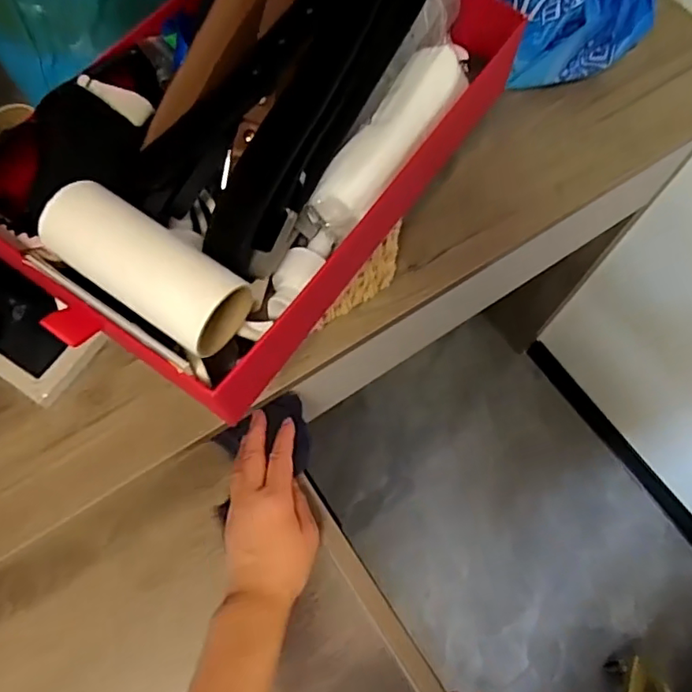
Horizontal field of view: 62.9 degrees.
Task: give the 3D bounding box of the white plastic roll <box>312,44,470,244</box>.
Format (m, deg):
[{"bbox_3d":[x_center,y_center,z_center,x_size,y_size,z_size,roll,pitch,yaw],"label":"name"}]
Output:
[{"bbox_3d":[0.025,-0.123,0.344,0.038,0.037,0.134,32,71,12],"label":"white plastic roll"}]

